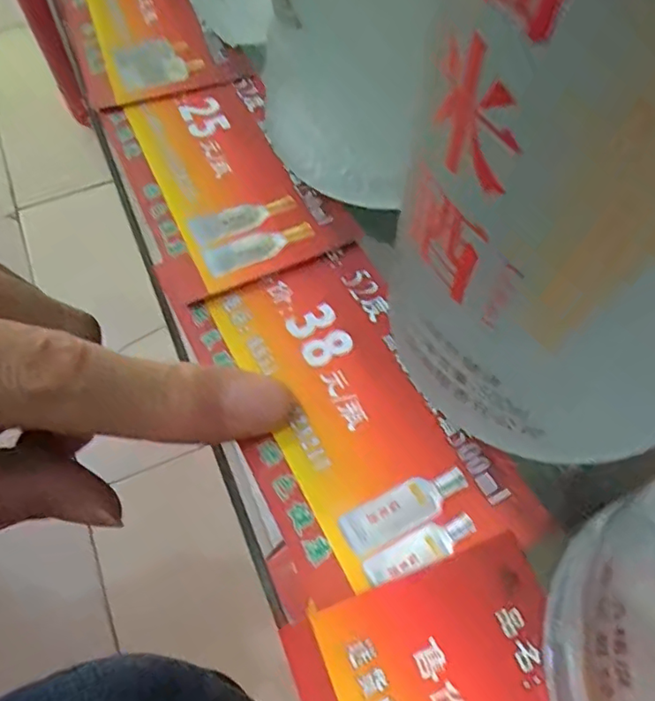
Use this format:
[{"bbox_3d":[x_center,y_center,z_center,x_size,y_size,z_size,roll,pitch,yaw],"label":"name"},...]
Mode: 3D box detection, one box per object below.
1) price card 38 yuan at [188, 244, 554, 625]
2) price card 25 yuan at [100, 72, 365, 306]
[{"bbox_3d":[0.004,0.012,0.130,0.051,0.004,0.078,-20,64,-14],"label":"price card 38 yuan"},{"bbox_3d":[-0.030,-0.049,0.164,0.049,0.006,0.074,-21,61,-13],"label":"price card 25 yuan"}]

